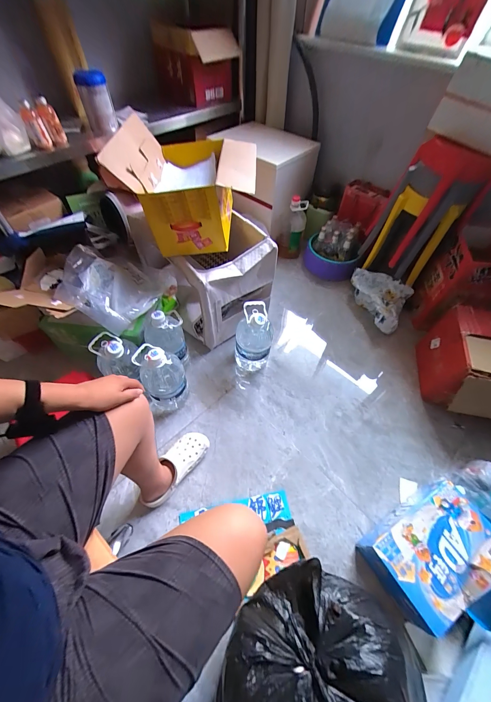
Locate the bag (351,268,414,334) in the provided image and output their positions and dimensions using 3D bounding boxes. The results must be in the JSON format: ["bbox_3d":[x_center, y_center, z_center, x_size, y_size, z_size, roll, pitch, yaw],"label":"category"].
[{"bbox_3d":[0.689,-0.273,1.375,0.194,0.170,0.377,-9,57,-7],"label":"bag"}]

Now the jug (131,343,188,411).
[{"bbox_3d":[-0.306,0.108,1.026,0.145,0.325,0.149,0,56,0],"label":"jug"}]

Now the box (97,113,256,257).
[{"bbox_3d":[-0.202,-0.603,1.010,0.478,0.304,0.382,0,56,0],"label":"box"}]

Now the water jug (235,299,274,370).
[{"bbox_3d":[0.033,-0.042,1.152,0.158,0.322,0.144,1,56,0],"label":"water jug"}]

